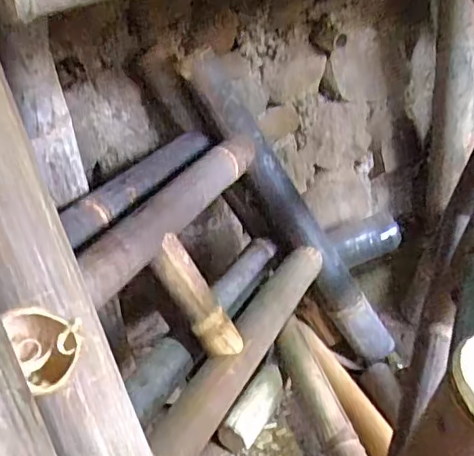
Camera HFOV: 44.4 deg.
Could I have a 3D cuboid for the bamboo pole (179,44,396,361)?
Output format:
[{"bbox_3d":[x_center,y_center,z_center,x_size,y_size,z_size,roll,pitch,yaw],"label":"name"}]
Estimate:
[{"bbox_3d":[0.092,-0.021,0.986,0.064,0.611,0.052,-24,14,37],"label":"bamboo pole"}]

